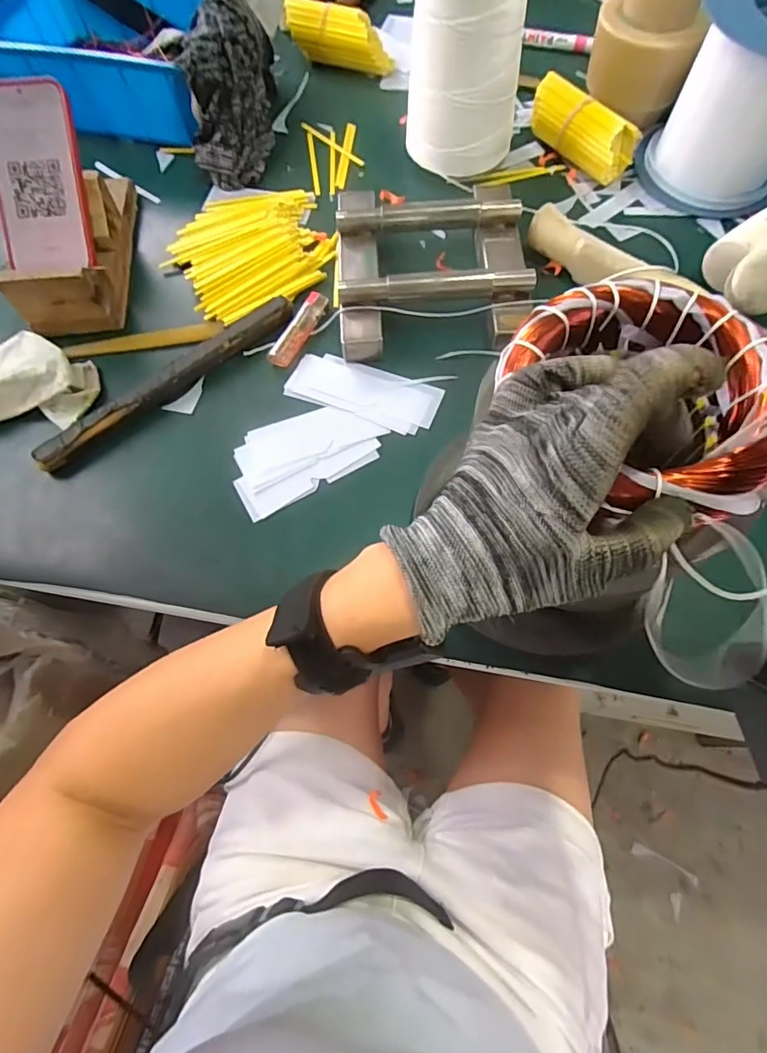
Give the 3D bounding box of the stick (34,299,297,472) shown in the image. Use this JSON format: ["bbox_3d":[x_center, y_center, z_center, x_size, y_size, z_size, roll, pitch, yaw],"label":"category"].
[{"bbox_3d":[-0.192,-0.134,0.460,0.259,0.020,0.025,-39,71,-13],"label":"stick"}]

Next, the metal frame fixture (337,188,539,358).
[{"bbox_3d":[0.045,-0.252,0.485,0.177,0.040,0.203,-3,67,1],"label":"metal frame fixture"}]

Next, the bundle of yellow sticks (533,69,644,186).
[{"bbox_3d":[0.213,-0.431,0.549,0.052,0.043,0.127,-38,74,-12],"label":"bundle of yellow sticks"}]

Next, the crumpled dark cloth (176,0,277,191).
[{"bbox_3d":[-0.169,-0.481,0.563,0.075,0.092,0.185,0,70,1],"label":"crumpled dark cloth"}]

